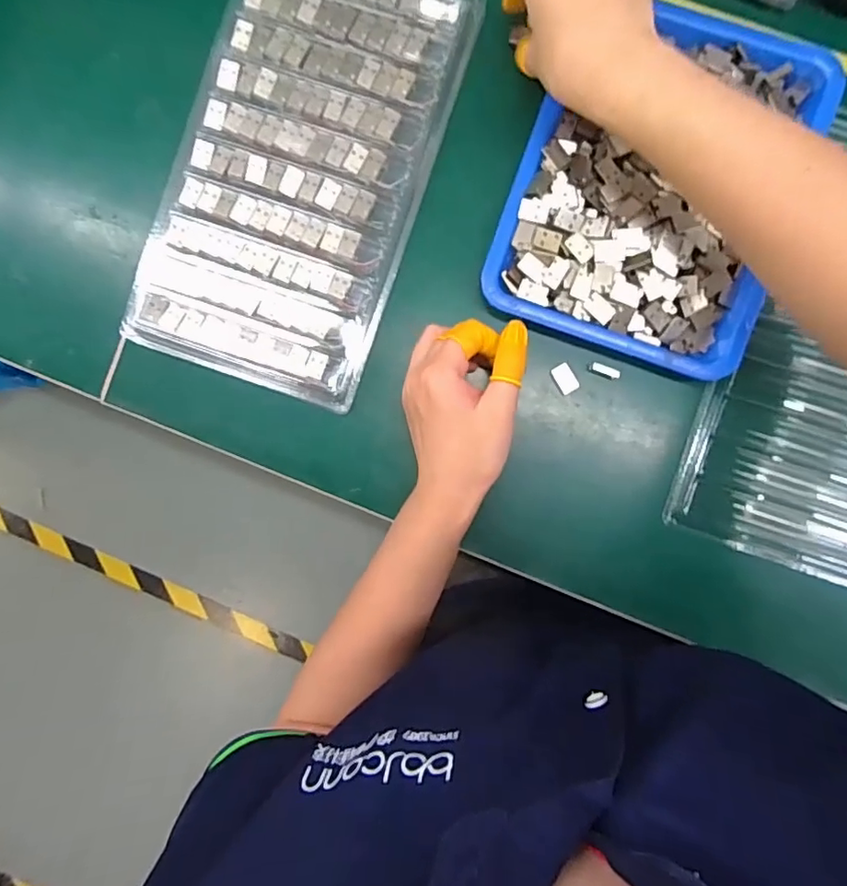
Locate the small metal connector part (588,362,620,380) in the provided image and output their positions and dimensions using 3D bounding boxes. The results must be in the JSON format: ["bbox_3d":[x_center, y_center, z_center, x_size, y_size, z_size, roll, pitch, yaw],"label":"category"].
[{"bbox_3d":[0.123,-0.049,0.383,0.022,0.007,0.008,24,95,3],"label":"small metal connector part"}]

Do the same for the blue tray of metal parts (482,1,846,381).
[{"bbox_3d":[0.152,-0.171,0.362,0.170,0.029,0.226,20,95,4],"label":"blue tray of metal parts"}]

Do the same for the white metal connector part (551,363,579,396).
[{"bbox_3d":[0.097,-0.044,0.384,0.013,0.004,0.020,-32,90,6],"label":"white metal connector part"}]

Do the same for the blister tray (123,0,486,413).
[{"bbox_3d":[-0.083,-0.185,0.384,0.162,0.022,0.291,20,95,4],"label":"blister tray"}]

